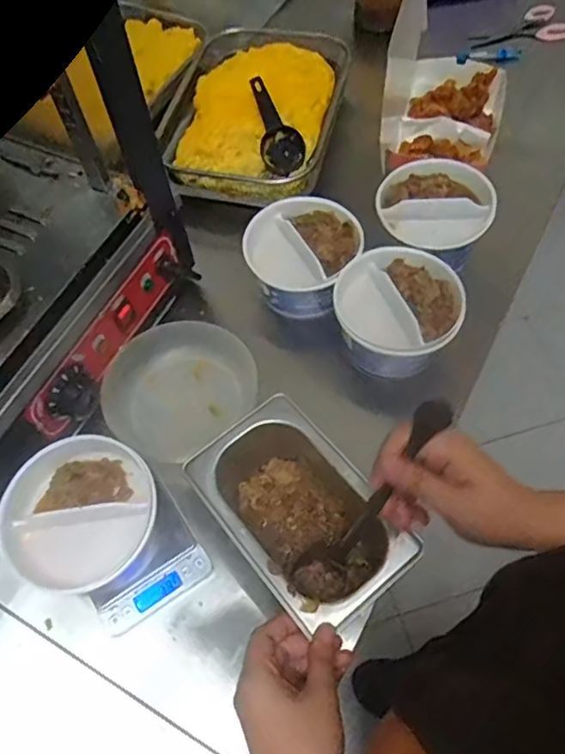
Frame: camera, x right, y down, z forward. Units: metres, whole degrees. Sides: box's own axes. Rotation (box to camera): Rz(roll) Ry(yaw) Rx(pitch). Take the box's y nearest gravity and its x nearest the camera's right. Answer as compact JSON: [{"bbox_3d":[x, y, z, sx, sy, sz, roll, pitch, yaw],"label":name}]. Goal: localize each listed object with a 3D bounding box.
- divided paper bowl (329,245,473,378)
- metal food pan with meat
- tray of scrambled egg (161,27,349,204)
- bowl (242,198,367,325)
[{"bbox_3d":[0.117,-0.064,0.614,0.132,0.063,0.129,-1,61,2],"label":"divided paper bowl"},{"bbox_3d":[0.011,0.119,0.500,0.107,0.090,0.175,-35,69,-17],"label":"metal food pan with meat"},{"bbox_3d":[-0.032,-0.348,0.785,0.197,0.072,0.291,12,63,5],"label":"tray of scrambled egg"},{"bbox_3d":[0.016,-0.134,0.664,0.123,0.070,0.122,-1,61,2],"label":"bowl"}]

